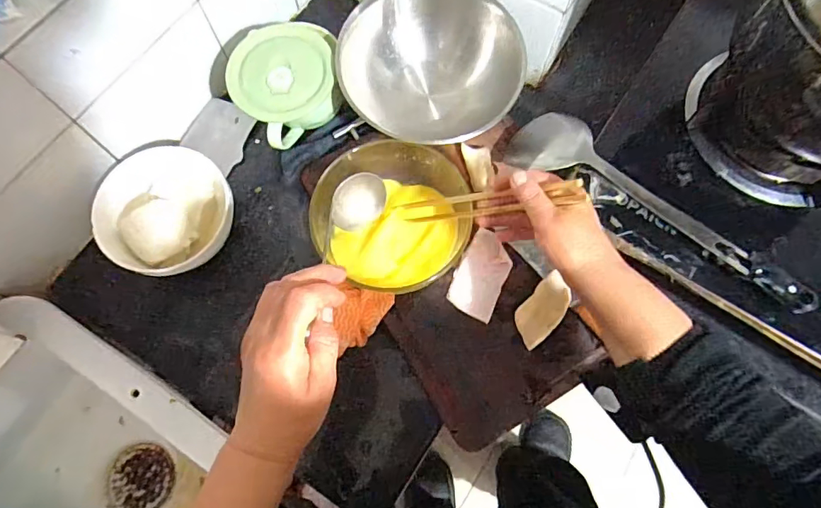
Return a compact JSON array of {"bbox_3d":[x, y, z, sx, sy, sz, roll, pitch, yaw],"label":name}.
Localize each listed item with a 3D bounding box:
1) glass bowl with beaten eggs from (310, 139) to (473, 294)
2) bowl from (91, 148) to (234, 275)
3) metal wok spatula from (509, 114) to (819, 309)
[{"bbox_3d":[-0.017,-0.050,0.552,0.162,0.069,0.180,35,75,11],"label":"glass bowl with beaten eggs"},{"bbox_3d":[-0.295,-0.047,0.603,0.151,0.075,0.155,0,71,0],"label":"bowl"},{"bbox_3d":[0.261,-0.055,0.545,0.081,0.038,0.362,-41,63,-13],"label":"metal wok spatula"}]

